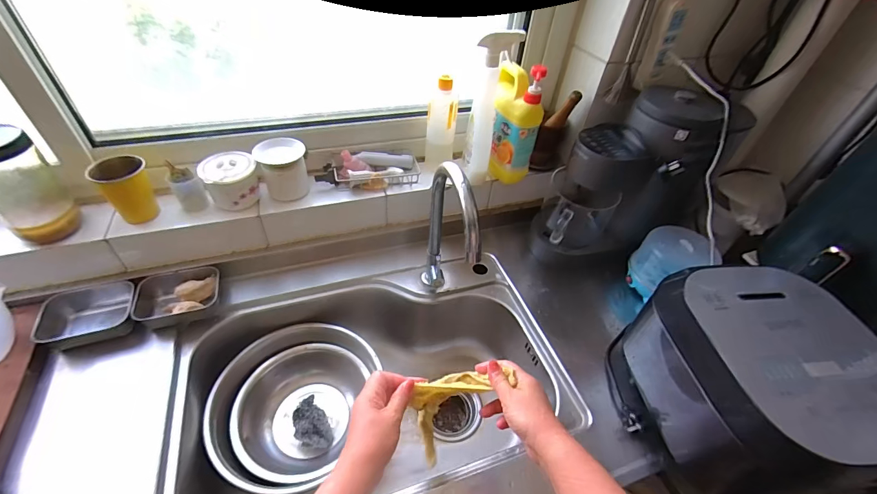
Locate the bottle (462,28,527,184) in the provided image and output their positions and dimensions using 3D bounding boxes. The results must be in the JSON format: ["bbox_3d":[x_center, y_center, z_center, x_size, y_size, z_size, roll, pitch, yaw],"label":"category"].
[{"bbox_3d":[0.103,-0.280,0.782,0.069,0.290,0.109,11,45,4],"label":"bottle"}]

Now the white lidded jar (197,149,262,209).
[{"bbox_3d":[-0.395,-0.126,0.738,0.091,0.081,0.094,3,45,-3],"label":"white lidded jar"}]

